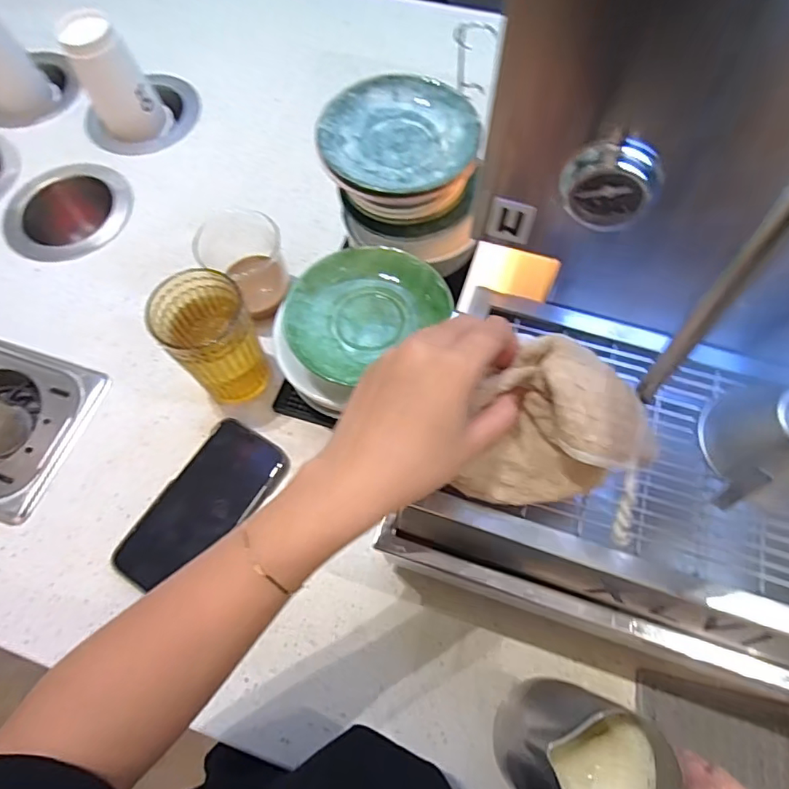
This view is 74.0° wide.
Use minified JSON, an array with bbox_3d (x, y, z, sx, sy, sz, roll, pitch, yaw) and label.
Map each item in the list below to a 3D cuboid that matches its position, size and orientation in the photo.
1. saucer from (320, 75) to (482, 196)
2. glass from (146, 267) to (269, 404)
[{"bbox_3d":[0.005,-0.238,0.476,0.138,0.018,0.131,-1,66,1],"label":"saucer"},{"bbox_3d":[-0.165,-0.047,0.488,0.073,0.115,0.081,-42,71,-16],"label":"glass"}]

